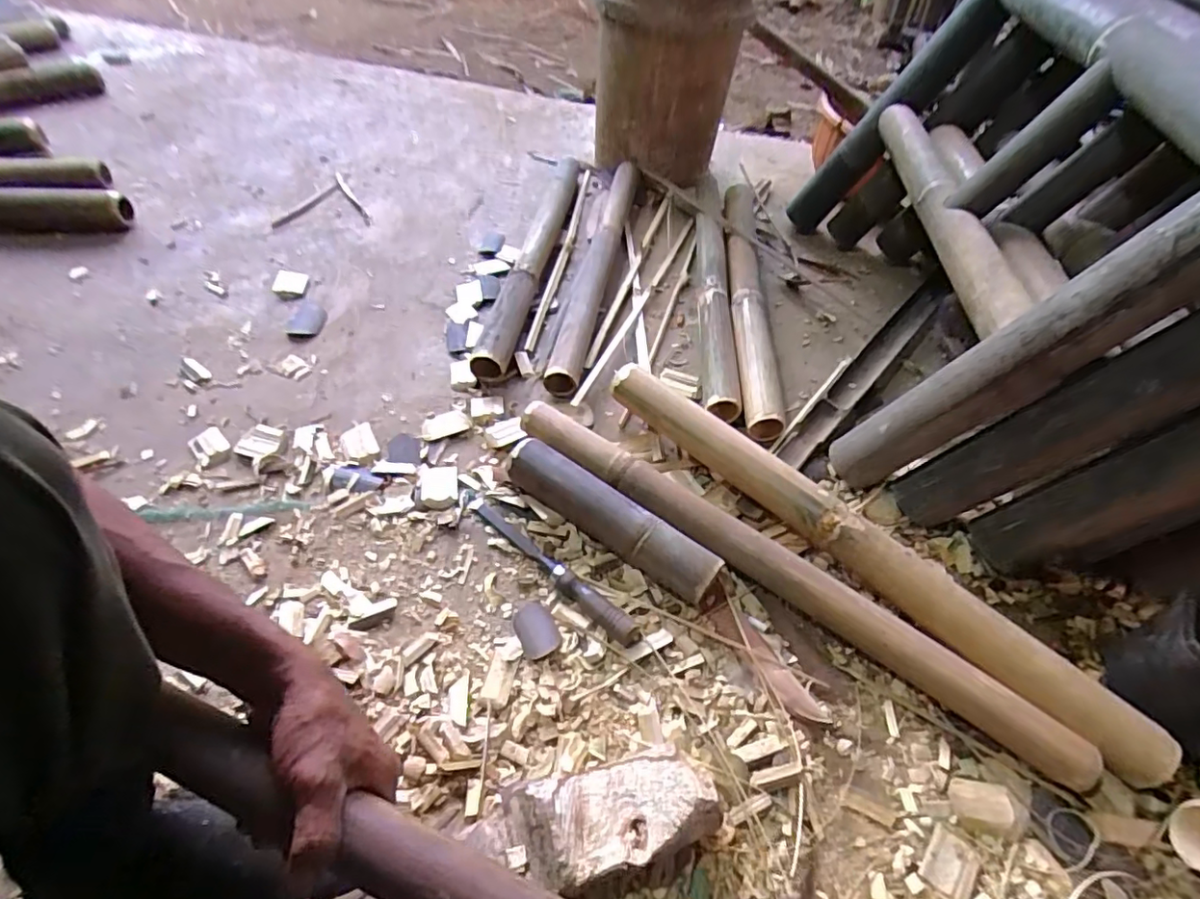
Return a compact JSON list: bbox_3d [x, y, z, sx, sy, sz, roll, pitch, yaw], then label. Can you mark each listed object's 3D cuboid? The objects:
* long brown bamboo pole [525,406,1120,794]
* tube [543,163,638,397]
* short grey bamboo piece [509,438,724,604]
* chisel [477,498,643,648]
[{"bbox_3d":[0.173,0.127,0.626,0.658,0.058,0.055,31,56,19],"label":"long brown bamboo pole"},{"bbox_3d":[-0.004,-0.323,0.980,0.058,0.044,0.621,10,52,4],"label":"tube"},{"bbox_3d":[0.009,0.080,0.648,0.263,0.062,0.057,33,57,21],"label":"short grey bamboo piece"},{"bbox_3d":[-0.054,0.130,0.626,0.237,0.022,0.024,35,57,22],"label":"chisel"}]

